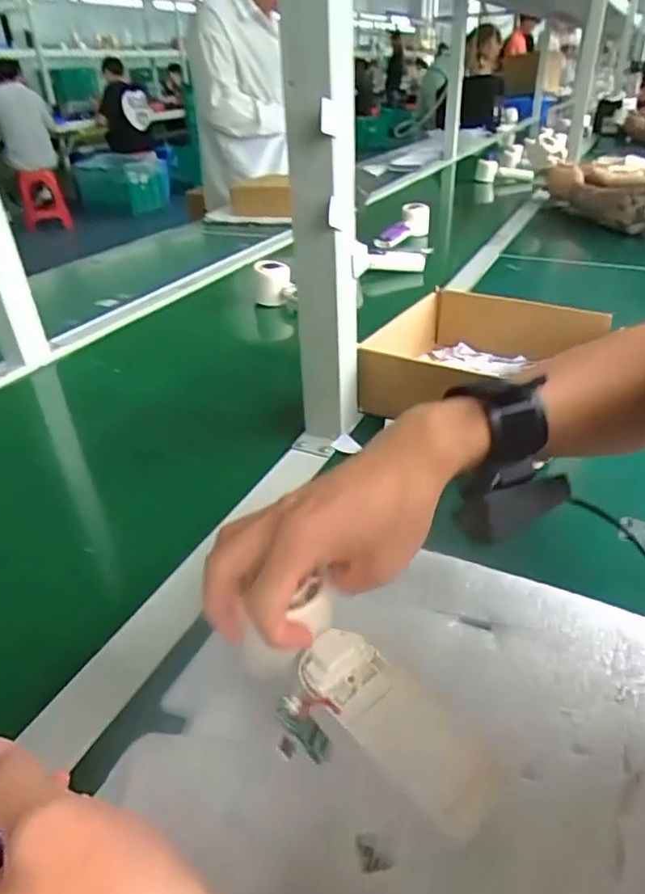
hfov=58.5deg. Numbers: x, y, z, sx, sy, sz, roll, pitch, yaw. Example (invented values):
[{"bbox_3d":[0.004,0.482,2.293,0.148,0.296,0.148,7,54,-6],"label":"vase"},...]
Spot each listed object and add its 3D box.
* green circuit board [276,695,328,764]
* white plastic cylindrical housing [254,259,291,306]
[{"bbox_3d":[-0.008,0.137,0.281,0.008,0.037,0.012,-21,18,38],"label":"green circuit board"},{"bbox_3d":[-0.080,-0.260,0.904,0.058,0.057,0.052,-5,33,-3],"label":"white plastic cylindrical housing"}]

